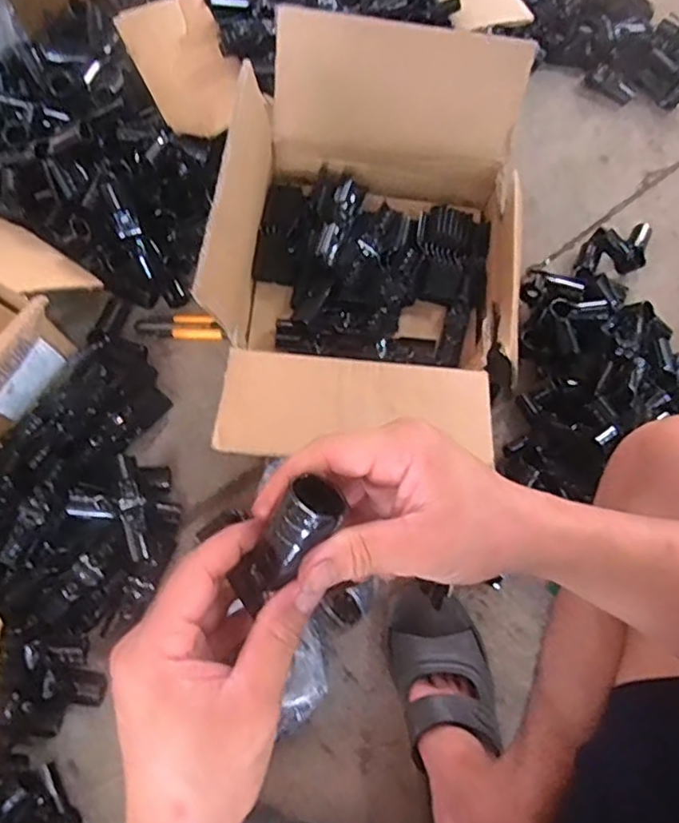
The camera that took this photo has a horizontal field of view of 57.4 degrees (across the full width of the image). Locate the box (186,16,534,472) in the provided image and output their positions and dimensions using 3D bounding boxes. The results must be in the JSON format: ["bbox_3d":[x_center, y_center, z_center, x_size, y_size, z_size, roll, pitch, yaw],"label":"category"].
[{"bbox_3d":[0.047,-0.183,0.712,0.347,0.245,0.482,4,69,1],"label":"box"}]

